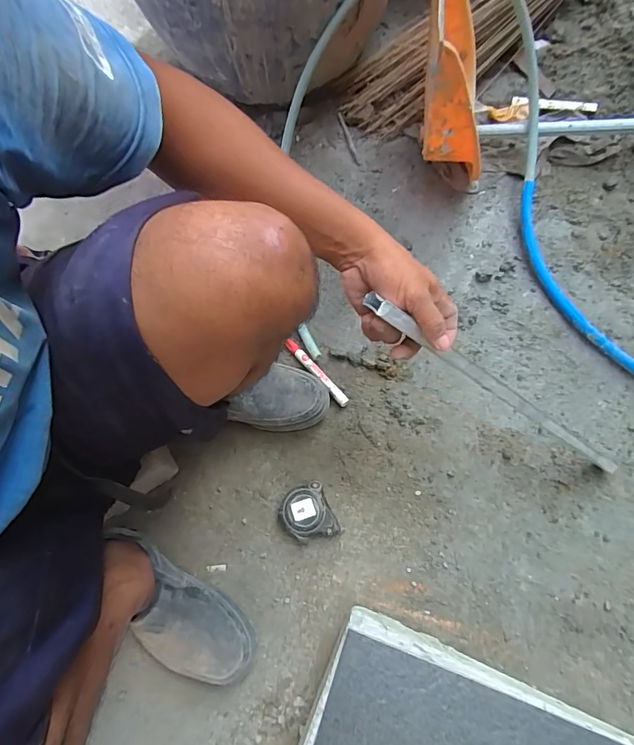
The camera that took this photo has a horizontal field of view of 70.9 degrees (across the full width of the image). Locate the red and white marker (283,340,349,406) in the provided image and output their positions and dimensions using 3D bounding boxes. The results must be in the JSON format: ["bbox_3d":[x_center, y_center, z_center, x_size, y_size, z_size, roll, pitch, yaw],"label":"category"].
[{"bbox_3d":[-0.001,-0.002,0.709,0.018,0.023,0.141,-39,74,-11],"label":"red and white marker"}]

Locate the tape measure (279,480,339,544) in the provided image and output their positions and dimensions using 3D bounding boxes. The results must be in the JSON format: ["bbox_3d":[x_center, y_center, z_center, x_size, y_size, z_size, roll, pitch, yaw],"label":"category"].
[{"bbox_3d":[-0.015,0.202,0.630,0.072,0.035,0.079,-22,71,-6],"label":"tape measure"}]

